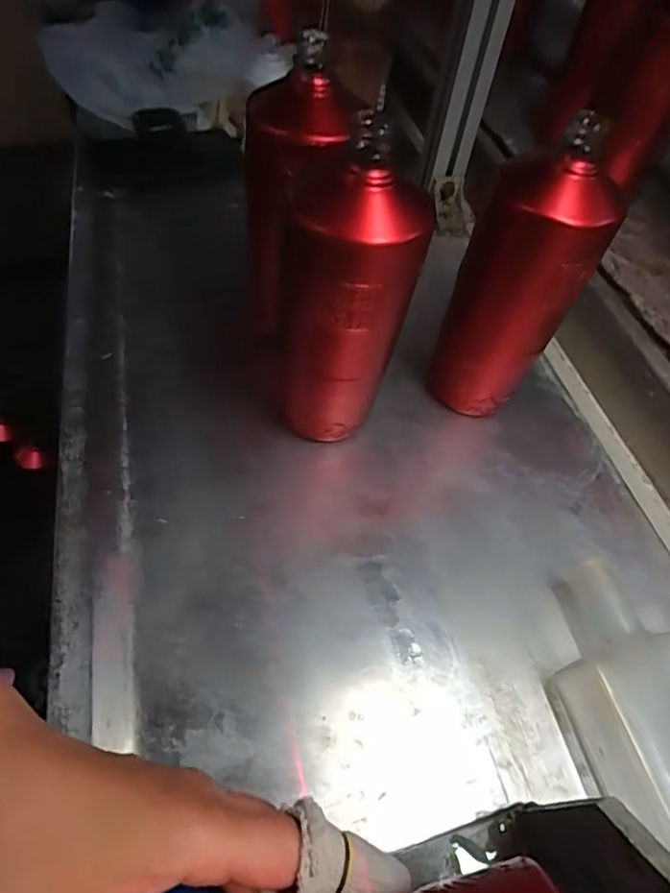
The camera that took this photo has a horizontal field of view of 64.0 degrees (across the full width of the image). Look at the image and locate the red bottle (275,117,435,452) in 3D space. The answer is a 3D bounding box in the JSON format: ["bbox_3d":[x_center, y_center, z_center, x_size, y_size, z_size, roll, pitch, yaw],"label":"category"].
[{"bbox_3d":[0.002,-0.085,0.351,0.083,0.205,0.075,15,52,0],"label":"red bottle"}]

